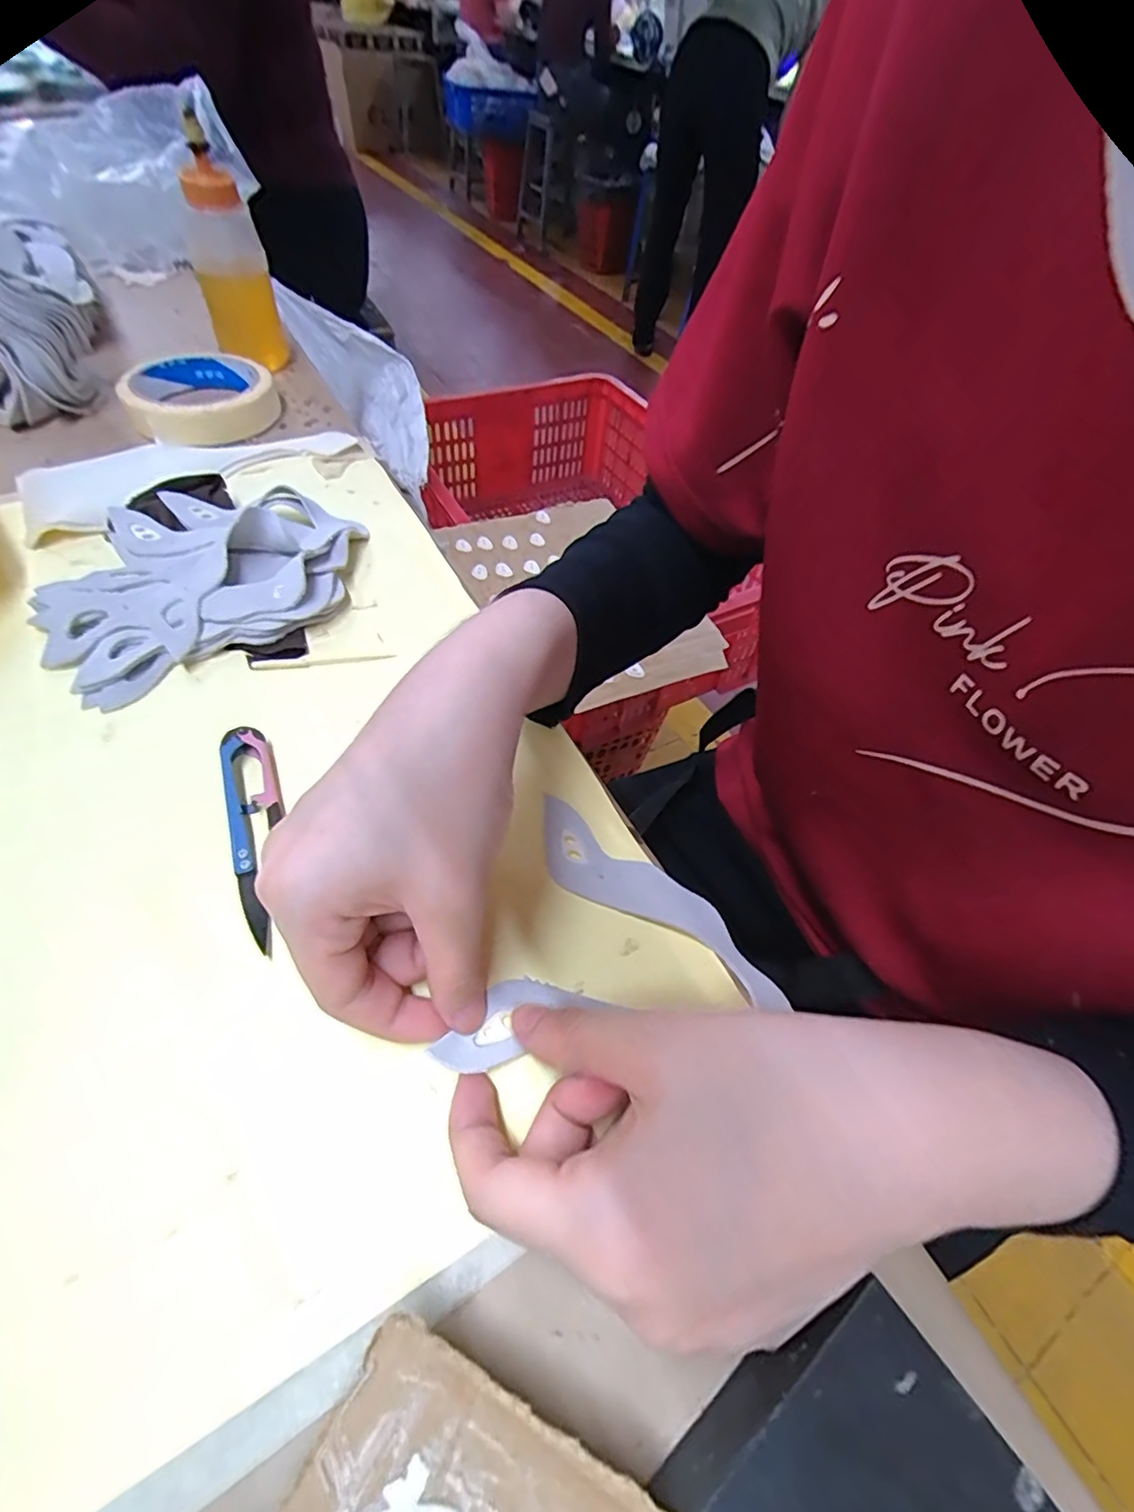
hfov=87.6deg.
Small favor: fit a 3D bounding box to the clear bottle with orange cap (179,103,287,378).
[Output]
[{"bbox_3d":[-0.250,-0.369,0.439,0.048,0.139,0.056,-14,54,-17],"label":"clear bottle with orange cap"}]

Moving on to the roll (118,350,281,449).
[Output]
[{"bbox_3d":[-0.264,-0.260,0.429,0.097,0.029,0.098,-23,59,-22],"label":"roll"}]

